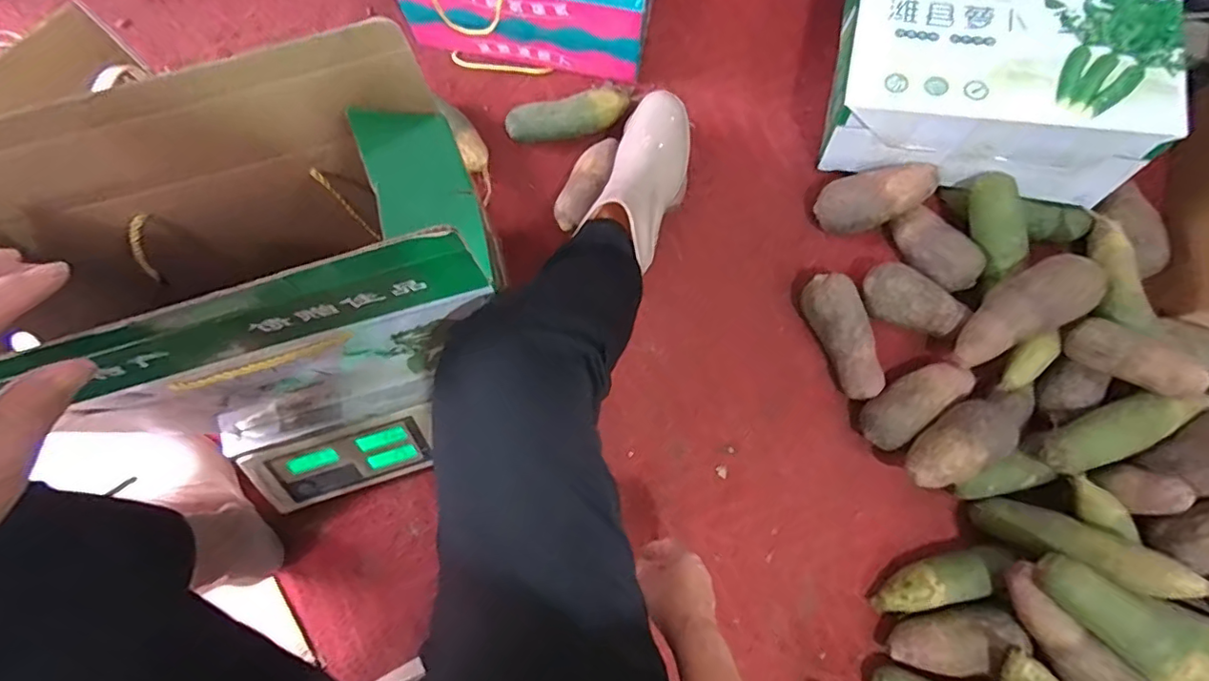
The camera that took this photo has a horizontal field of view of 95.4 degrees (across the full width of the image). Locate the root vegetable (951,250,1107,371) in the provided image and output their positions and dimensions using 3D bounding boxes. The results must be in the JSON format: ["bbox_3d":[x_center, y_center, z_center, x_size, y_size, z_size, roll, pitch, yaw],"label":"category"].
[{"bbox_3d":[0.505,-0.031,0.670,0.172,0.070,0.081,-44,81,24],"label":"root vegetable"}]

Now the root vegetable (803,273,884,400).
[{"bbox_3d":[0.310,-0.006,0.713,0.064,0.062,0.165,-20,80,-3],"label":"root vegetable"}]

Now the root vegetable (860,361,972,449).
[{"bbox_3d":[0.386,0.077,0.694,0.151,0.050,0.064,-36,81,-6],"label":"root vegetable"}]

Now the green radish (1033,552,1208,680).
[{"bbox_3d":[0.528,0.292,0.543,0.191,0.050,0.050,43,83,7],"label":"green radish"}]

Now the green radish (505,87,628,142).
[{"bbox_3d":[-0.052,-0.316,0.779,0.174,0.047,0.058,-11,80,-2],"label":"green radish"}]

